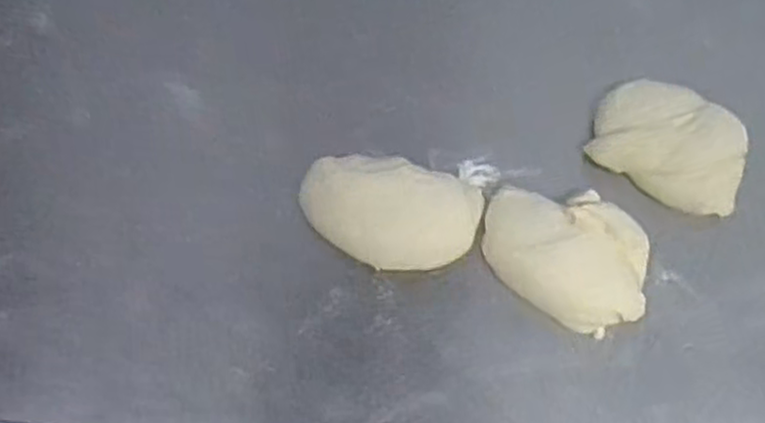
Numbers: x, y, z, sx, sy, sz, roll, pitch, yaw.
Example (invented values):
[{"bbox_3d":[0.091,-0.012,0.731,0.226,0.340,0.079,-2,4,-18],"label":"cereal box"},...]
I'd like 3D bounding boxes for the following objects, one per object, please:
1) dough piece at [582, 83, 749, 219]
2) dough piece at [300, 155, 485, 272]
[{"bbox_3d":[0.223,-0.052,0.567,0.123,0.040,0.084,34,73,16],"label":"dough piece"},{"bbox_3d":[0.005,0.001,0.557,0.136,0.033,0.082,11,68,8],"label":"dough piece"}]

